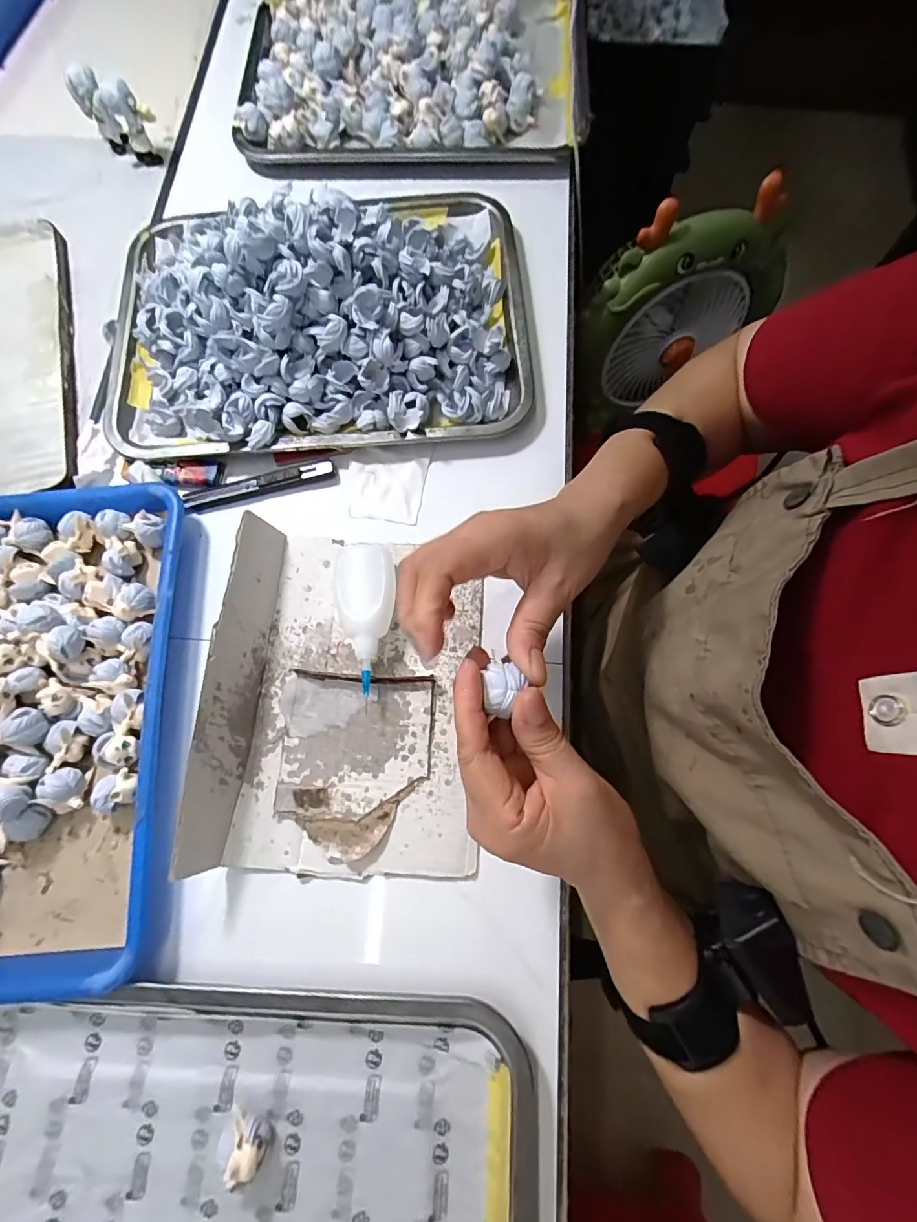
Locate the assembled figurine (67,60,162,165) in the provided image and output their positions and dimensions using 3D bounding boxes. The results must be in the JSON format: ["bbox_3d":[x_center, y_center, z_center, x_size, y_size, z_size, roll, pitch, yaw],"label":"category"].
[{"bbox_3d":[-0.333,-0.480,0.470,0.075,0.067,0.022,23,76,5],"label":"assembled figurine"}]

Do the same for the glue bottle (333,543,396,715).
[{"bbox_3d":[-0.064,0.000,0.345,0.041,0.031,0.119,-5,75,-2],"label":"glue bottle"}]

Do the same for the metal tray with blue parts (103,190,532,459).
[{"bbox_3d":[-0.118,-0.253,0.392,0.346,0.082,0.235,-3,75,-2],"label":"metal tray with blue parts"}]

